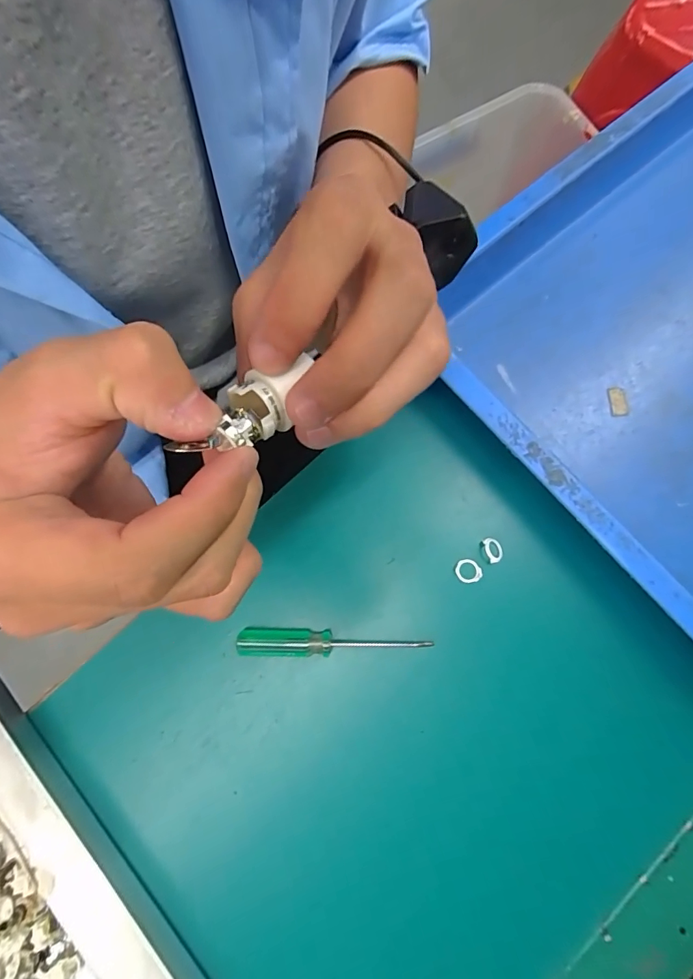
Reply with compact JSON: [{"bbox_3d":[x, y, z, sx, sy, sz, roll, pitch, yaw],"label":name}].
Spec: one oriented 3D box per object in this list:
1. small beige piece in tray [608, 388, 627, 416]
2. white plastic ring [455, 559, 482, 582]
[{"bbox_3d":[0.182,-0.059,0.296,0.010,0.004,0.019,-7,79,-1],"label":"small beige piece in tray"},{"bbox_3d":[0.078,0.052,0.281,0.016,0.004,0.015,0,79,1],"label":"white plastic ring"}]

